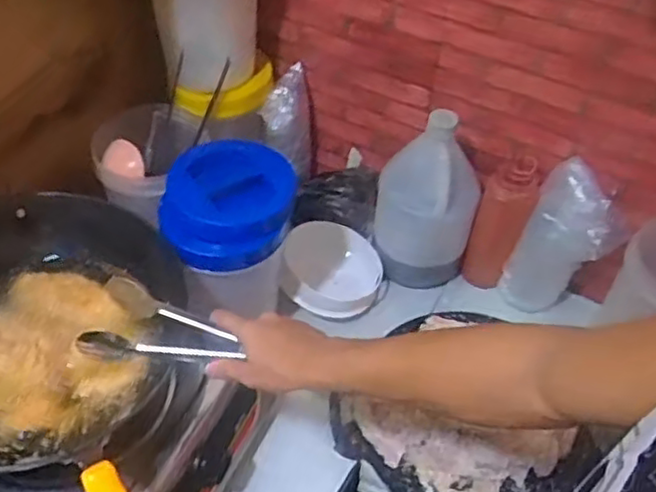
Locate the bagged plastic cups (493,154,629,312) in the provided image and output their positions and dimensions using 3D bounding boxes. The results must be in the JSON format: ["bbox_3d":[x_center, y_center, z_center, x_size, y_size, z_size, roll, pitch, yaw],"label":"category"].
[{"bbox_3d":[0.319,0.001,0.933,0.117,0.238,0.062,23,49,16],"label":"bagged plastic cups"}]

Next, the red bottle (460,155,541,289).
[{"bbox_3d":[0.248,-0.035,0.984,0.066,0.226,0.070,20,48,14],"label":"red bottle"}]

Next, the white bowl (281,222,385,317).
[{"bbox_3d":[0.005,0.040,1.036,0.148,0.071,0.145,2,46,-3],"label":"white bowl"}]

